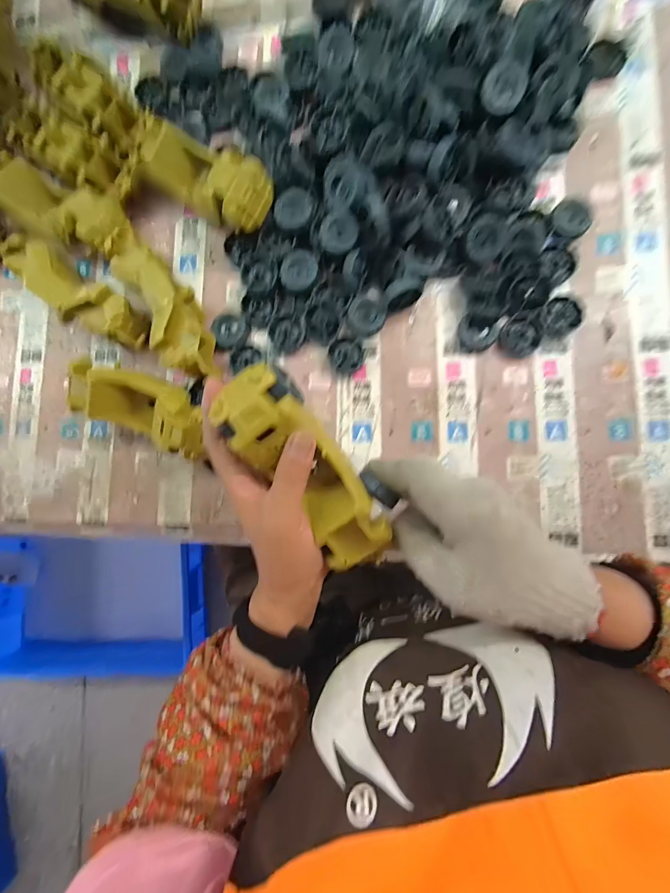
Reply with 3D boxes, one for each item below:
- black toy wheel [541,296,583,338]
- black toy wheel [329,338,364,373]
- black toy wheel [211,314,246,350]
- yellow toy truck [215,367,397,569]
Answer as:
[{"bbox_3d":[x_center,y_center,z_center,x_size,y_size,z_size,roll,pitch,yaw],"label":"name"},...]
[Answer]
[{"bbox_3d":[0.221,-0.126,0.361,0.038,0.011,0.035,0,86,5],"label":"black toy wheel"},{"bbox_3d":[0.012,-0.092,0.376,0.035,0.013,0.031,26,89,7],"label":"black toy wheel"},{"bbox_3d":[-0.113,-0.121,0.391,0.034,0.012,0.036,0,86,5],"label":"black toy wheel"},{"bbox_3d":[-0.019,0.021,0.270,0.059,0.042,0.173,-35,103,2],"label":"yellow toy truck"}]

